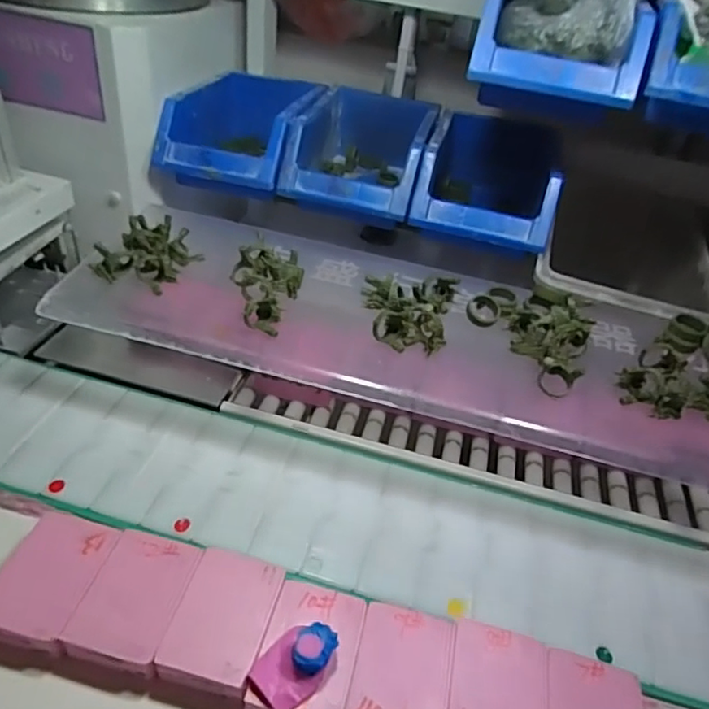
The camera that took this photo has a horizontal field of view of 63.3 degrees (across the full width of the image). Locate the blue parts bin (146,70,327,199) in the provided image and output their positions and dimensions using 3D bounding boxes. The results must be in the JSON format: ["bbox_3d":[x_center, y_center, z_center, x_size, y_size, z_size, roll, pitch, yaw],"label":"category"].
[{"bbox_3d":[-0.109,-0.233,0.599,0.125,0.075,0.199,13,39,5],"label":"blue parts bin"}]

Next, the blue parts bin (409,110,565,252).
[{"bbox_3d":[0.129,-0.172,0.555,0.123,0.062,0.181,14,39,6],"label":"blue parts bin"}]

